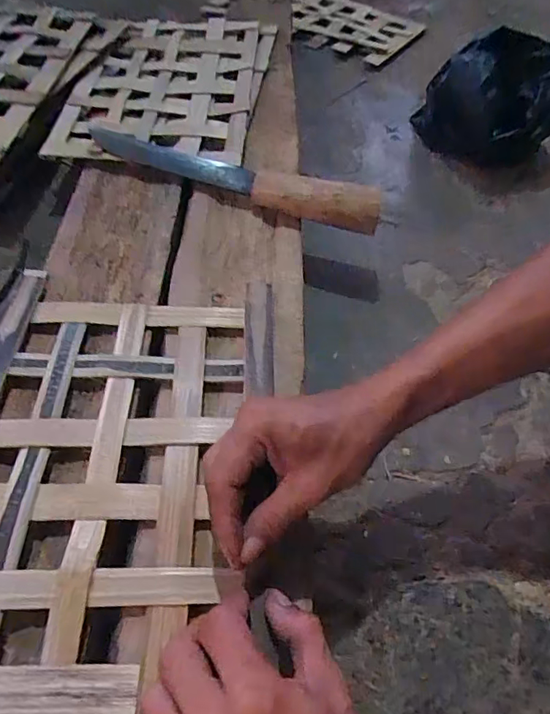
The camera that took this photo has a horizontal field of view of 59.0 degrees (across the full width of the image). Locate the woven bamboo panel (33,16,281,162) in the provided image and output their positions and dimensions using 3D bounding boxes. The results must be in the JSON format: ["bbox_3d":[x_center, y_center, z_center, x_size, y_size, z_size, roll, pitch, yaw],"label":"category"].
[{"bbox_3d":[-0.133,-0.355,0.624,0.222,0.019,0.364,8,54,1],"label":"woven bamboo panel"}]

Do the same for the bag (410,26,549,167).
[{"bbox_3d":[0.297,-0.345,0.664,0.159,0.135,0.174,-37,65,-26],"label":"bag"}]

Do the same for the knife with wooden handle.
[{"bbox_3d":[-0.055,-0.200,0.513,0.338,0.035,0.049,23,56,11],"label":"knife with wooden handle"}]

